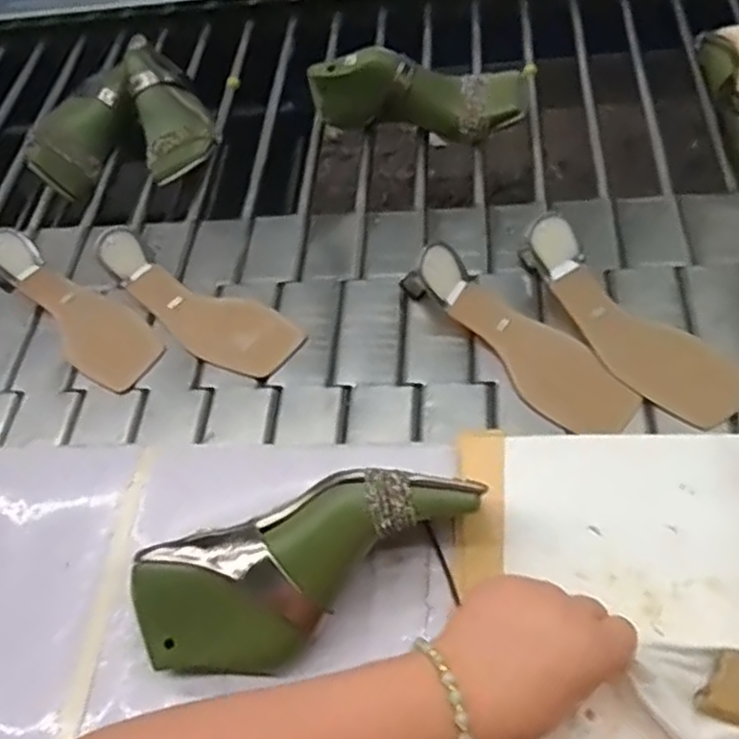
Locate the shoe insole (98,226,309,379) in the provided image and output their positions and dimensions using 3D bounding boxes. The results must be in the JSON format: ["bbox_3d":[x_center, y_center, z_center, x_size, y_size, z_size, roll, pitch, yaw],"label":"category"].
[{"bbox_3d":[-0.171,-0.063,0.690,0.220,0.049,0.077,20,60,18],"label":"shoe insole"}]

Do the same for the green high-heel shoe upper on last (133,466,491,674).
[{"bbox_3d":[-0.041,0.123,0.463,0.228,0.064,0.082,-30,56,6],"label":"green high-heel shoe upper on last"}]

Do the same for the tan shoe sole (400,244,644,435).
[{"bbox_3d":[0.127,-0.024,0.641,0.232,0.054,0.076,41,68,14],"label":"tan shoe sole"}]

